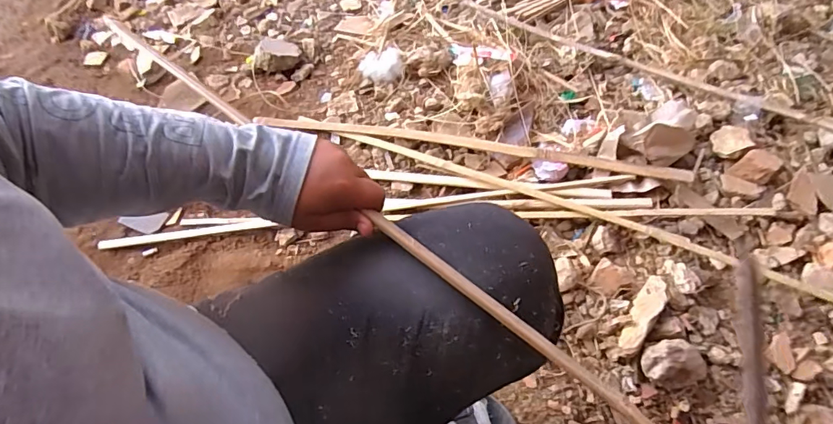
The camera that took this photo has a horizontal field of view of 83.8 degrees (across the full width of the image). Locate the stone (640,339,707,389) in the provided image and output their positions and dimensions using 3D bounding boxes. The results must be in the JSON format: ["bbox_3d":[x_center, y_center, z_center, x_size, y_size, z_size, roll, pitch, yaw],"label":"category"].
[{"bbox_3d":[0.388,0.226,0.697,0.095,0.050,0.064,-6,60,0],"label":"stone"}]

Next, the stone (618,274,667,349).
[{"bbox_3d":[0.360,0.160,0.739,0.036,0.027,0.131,34,68,21],"label":"stone"}]

